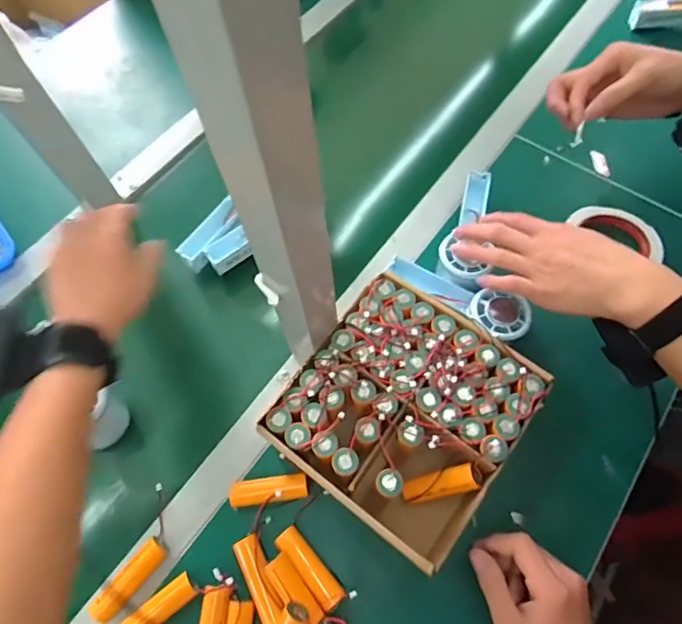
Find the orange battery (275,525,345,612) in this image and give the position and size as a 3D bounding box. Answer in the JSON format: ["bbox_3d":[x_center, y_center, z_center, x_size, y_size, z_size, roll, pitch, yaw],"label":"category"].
[{"bbox_3d":[-0.027,0.221,0.402,0.021,0.017,0.073,-38,69,-15],"label":"orange battery"}]

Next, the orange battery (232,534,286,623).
[{"bbox_3d":[-0.070,0.228,0.397,0.023,0.018,0.069,-26,67,-10],"label":"orange battery"}]

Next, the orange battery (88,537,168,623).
[{"bbox_3d":[-0.178,0.227,0.394,0.019,0.022,0.067,32,54,16],"label":"orange battery"}]

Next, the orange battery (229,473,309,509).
[{"bbox_3d":[-0.066,0.167,0.433,0.071,0.024,0.021,-8,65,-2],"label":"orange battery"}]

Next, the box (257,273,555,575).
[{"bbox_3d":[0.057,0.093,0.430,0.178,0.079,0.187,35,70,17],"label":"box"}]

